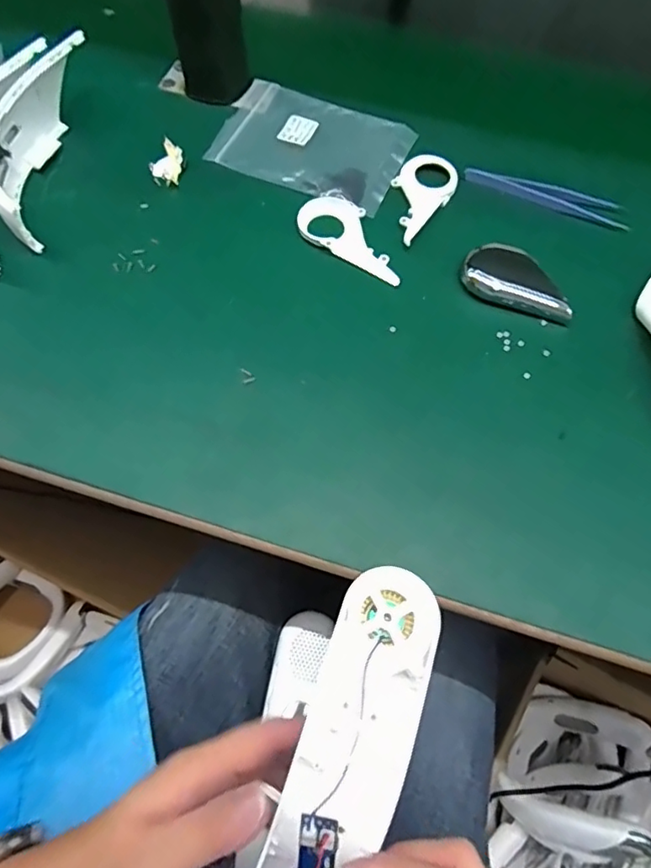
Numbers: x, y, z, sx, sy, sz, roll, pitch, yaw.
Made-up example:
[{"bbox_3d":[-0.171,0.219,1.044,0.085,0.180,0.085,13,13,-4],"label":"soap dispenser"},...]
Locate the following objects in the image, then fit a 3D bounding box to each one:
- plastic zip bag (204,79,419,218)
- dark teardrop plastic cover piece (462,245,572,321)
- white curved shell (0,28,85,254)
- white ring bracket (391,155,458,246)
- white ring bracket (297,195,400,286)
[{"bbox_3d":[-0.012,-0.238,0.451,0.150,0.005,0.103,24,69,10],"label":"plastic zip bag"},{"bbox_3d":[0.136,-0.109,0.391,0.076,0.010,0.041,19,68,8],"label":"dark teardrop plastic cover piece"},{"bbox_3d":[-0.221,-0.222,0.418,0.043,0.050,0.175,5,67,2],"label":"white curved shell"},{"bbox_3d":[0.069,-0.186,0.429,0.046,0.005,0.089,33,71,13],"label":"white ring bracket"},{"bbox_3d":[0.022,-0.148,0.413,0.092,0.005,0.048,30,70,12],"label":"white ring bracket"}]

